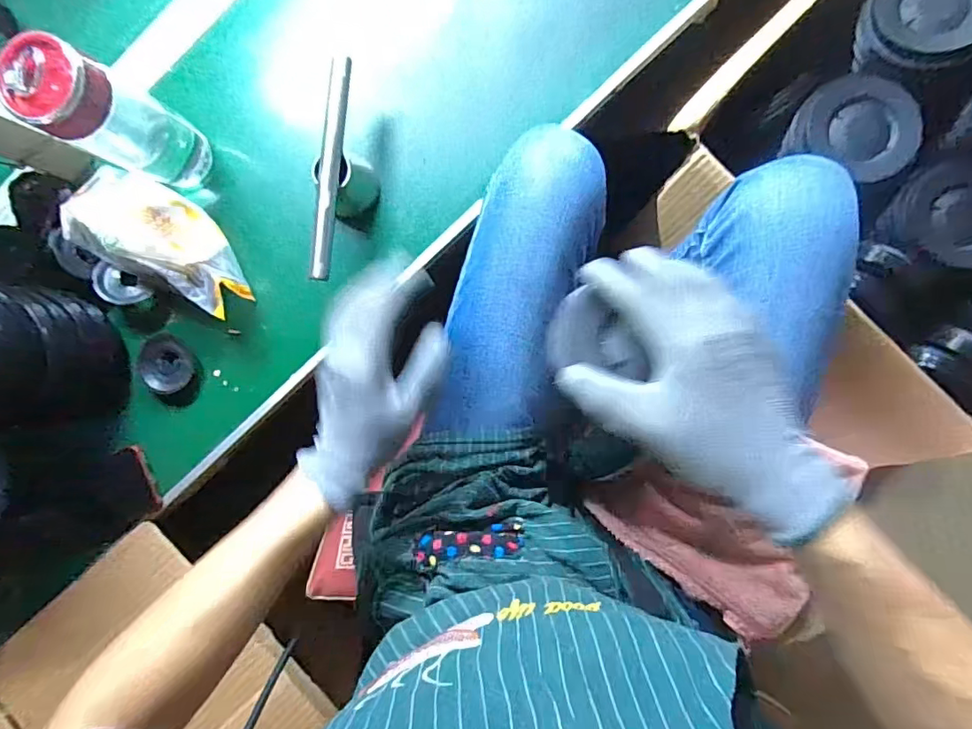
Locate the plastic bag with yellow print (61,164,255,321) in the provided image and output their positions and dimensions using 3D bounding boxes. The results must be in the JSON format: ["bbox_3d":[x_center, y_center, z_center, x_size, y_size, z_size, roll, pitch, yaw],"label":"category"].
[{"bbox_3d":[-0.324,-0.126,0.526,0.197,0.051,0.090,27,95,4],"label":"plastic bag with yellow print"}]

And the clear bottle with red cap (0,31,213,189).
[{"bbox_3d":[-0.324,-0.213,0.463,0.061,0.164,0.068,28,95,4],"label":"clear bottle with red cap"}]

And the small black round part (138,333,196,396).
[{"bbox_3d":[-0.337,-0.001,0.553,0.056,0.016,0.052,35,95,4],"label":"small black round part"}]

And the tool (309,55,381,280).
[{"bbox_3d":[-0.129,-0.177,0.498,0.034,0.075,0.196,6,93,6],"label":"tool"}]

